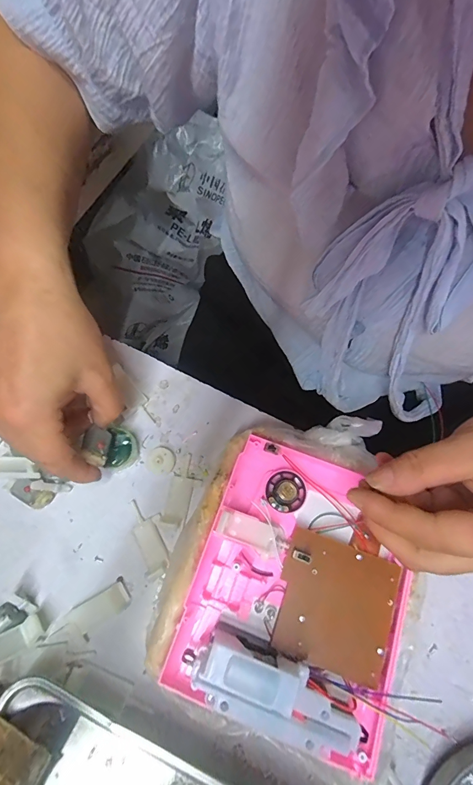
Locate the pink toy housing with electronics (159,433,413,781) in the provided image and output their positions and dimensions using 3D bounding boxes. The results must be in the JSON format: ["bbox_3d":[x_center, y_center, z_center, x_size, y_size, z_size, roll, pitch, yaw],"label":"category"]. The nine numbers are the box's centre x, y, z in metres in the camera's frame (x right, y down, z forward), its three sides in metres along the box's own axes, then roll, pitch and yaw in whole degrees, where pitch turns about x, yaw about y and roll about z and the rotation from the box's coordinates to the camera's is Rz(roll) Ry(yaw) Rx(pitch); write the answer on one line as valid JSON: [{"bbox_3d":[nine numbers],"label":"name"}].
[{"bbox_3d":[0.041,0.118,0.235,0.137,0.042,0.162,19,72,4],"label":"pink toy housing with electronics"}]

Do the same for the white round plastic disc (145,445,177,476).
[{"bbox_3d":[-0.062,0.055,0.302,0.024,0.006,0.023,1,71,-2],"label":"white round plastic disc"}]

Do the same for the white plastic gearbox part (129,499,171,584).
[{"bbox_3d":[-0.065,0.109,0.280,0.021,0.011,0.059,-23,60,-9],"label":"white plastic gearbox part"}]

